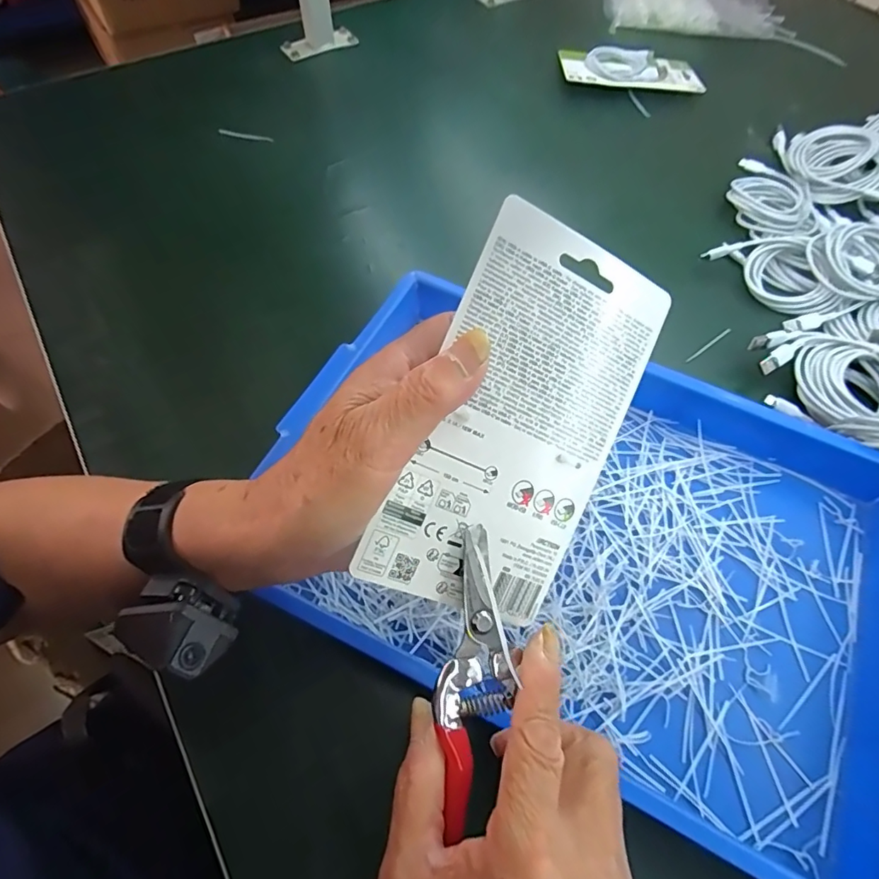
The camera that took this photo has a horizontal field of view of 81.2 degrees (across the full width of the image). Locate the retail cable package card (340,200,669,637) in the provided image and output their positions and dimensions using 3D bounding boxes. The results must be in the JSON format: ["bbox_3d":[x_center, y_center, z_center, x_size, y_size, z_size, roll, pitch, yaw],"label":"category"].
[{"bbox_3d":[0.038,-0.007,0.236,0.095,0.004,0.174,22,91,-20],"label":"retail cable package card"}]

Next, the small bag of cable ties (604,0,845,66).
[{"bbox_3d":[0.377,-0.583,0.692,0.304,0.029,0.146,9,62,4],"label":"small bag of cable ties"}]

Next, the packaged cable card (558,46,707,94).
[{"bbox_3d":[0.247,-0.476,0.662,0.179,0.021,0.084,1,61,-1],"label":"packaged cable card"}]

